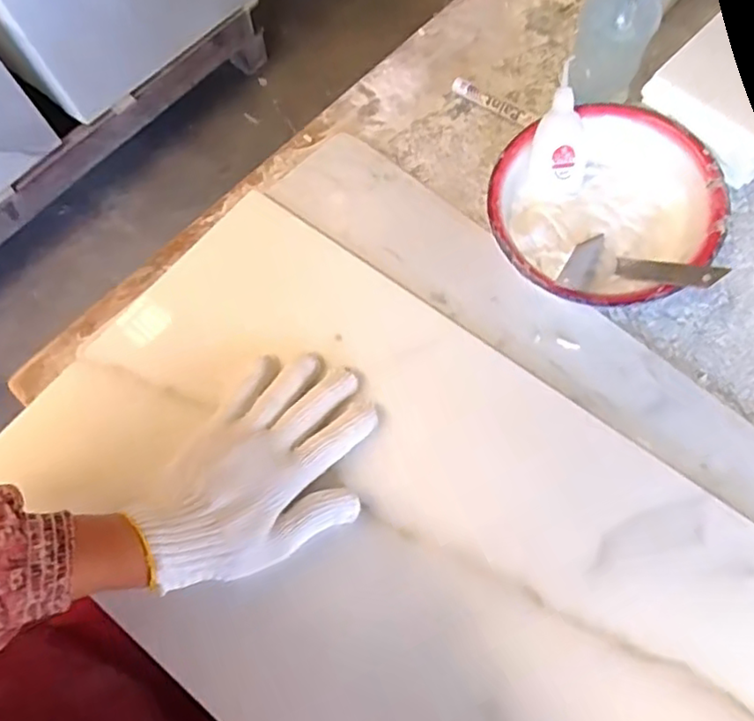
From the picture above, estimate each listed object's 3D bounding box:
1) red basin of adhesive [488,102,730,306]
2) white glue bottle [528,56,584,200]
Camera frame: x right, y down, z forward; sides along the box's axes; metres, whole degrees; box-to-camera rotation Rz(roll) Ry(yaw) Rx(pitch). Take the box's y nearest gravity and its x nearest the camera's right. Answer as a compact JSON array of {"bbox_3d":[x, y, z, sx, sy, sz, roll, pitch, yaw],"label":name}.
[{"bbox_3d":[0.174,-0.116,0.506,0.166,0.053,0.161,0,65,-1],"label":"red basin of adhesive"},{"bbox_3d":[0.146,-0.179,0.516,0.044,0.022,0.099,4,106,1],"label":"white glue bottle"}]

